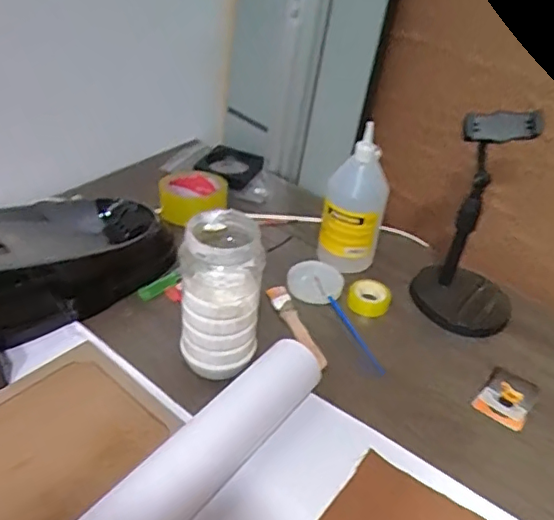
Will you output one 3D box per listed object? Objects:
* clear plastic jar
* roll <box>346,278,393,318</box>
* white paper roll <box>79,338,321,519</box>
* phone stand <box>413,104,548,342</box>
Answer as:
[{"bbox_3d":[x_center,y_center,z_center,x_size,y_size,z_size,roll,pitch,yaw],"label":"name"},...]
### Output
[{"bbox_3d":[-0.055,0.036,0.561,0.076,0.158,0.068,2,37,-5],"label":"clear plastic jar"},{"bbox_3d":[0.116,0.046,0.707,0.052,0.022,0.052,4,37,-3],"label":"roll"},{"bbox_3d":[-0.083,0.184,0.469,0.055,0.045,0.350,27,42,26],"label":"white paper roll"},{"bbox_3d":[0.242,-0.044,0.653,0.124,0.241,0.102,20,39,19],"label":"phone stand"}]

